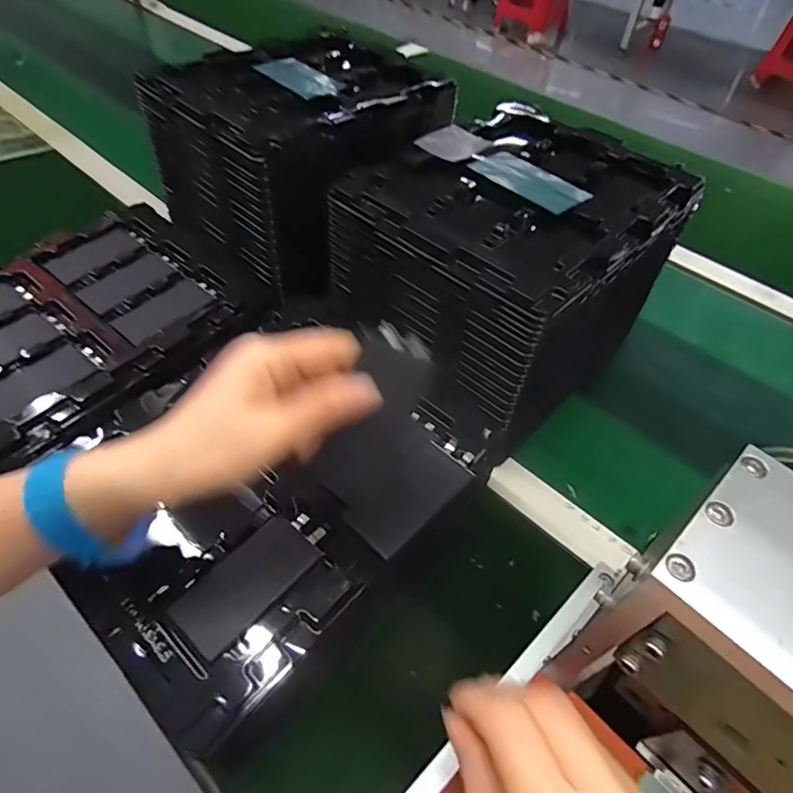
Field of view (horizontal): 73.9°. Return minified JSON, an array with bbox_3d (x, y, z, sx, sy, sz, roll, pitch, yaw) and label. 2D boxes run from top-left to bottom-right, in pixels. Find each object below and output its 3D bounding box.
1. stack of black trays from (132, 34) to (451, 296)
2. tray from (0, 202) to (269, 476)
[{"bbox_3d":[-0.111,-0.279,0.616,0.266,0.177,0.209,-36,62,-27],"label":"stack of black trays"},{"bbox_3d":[-0.285,-0.069,0.478,0.226,0.027,0.268,35,57,22],"label":"tray"}]

